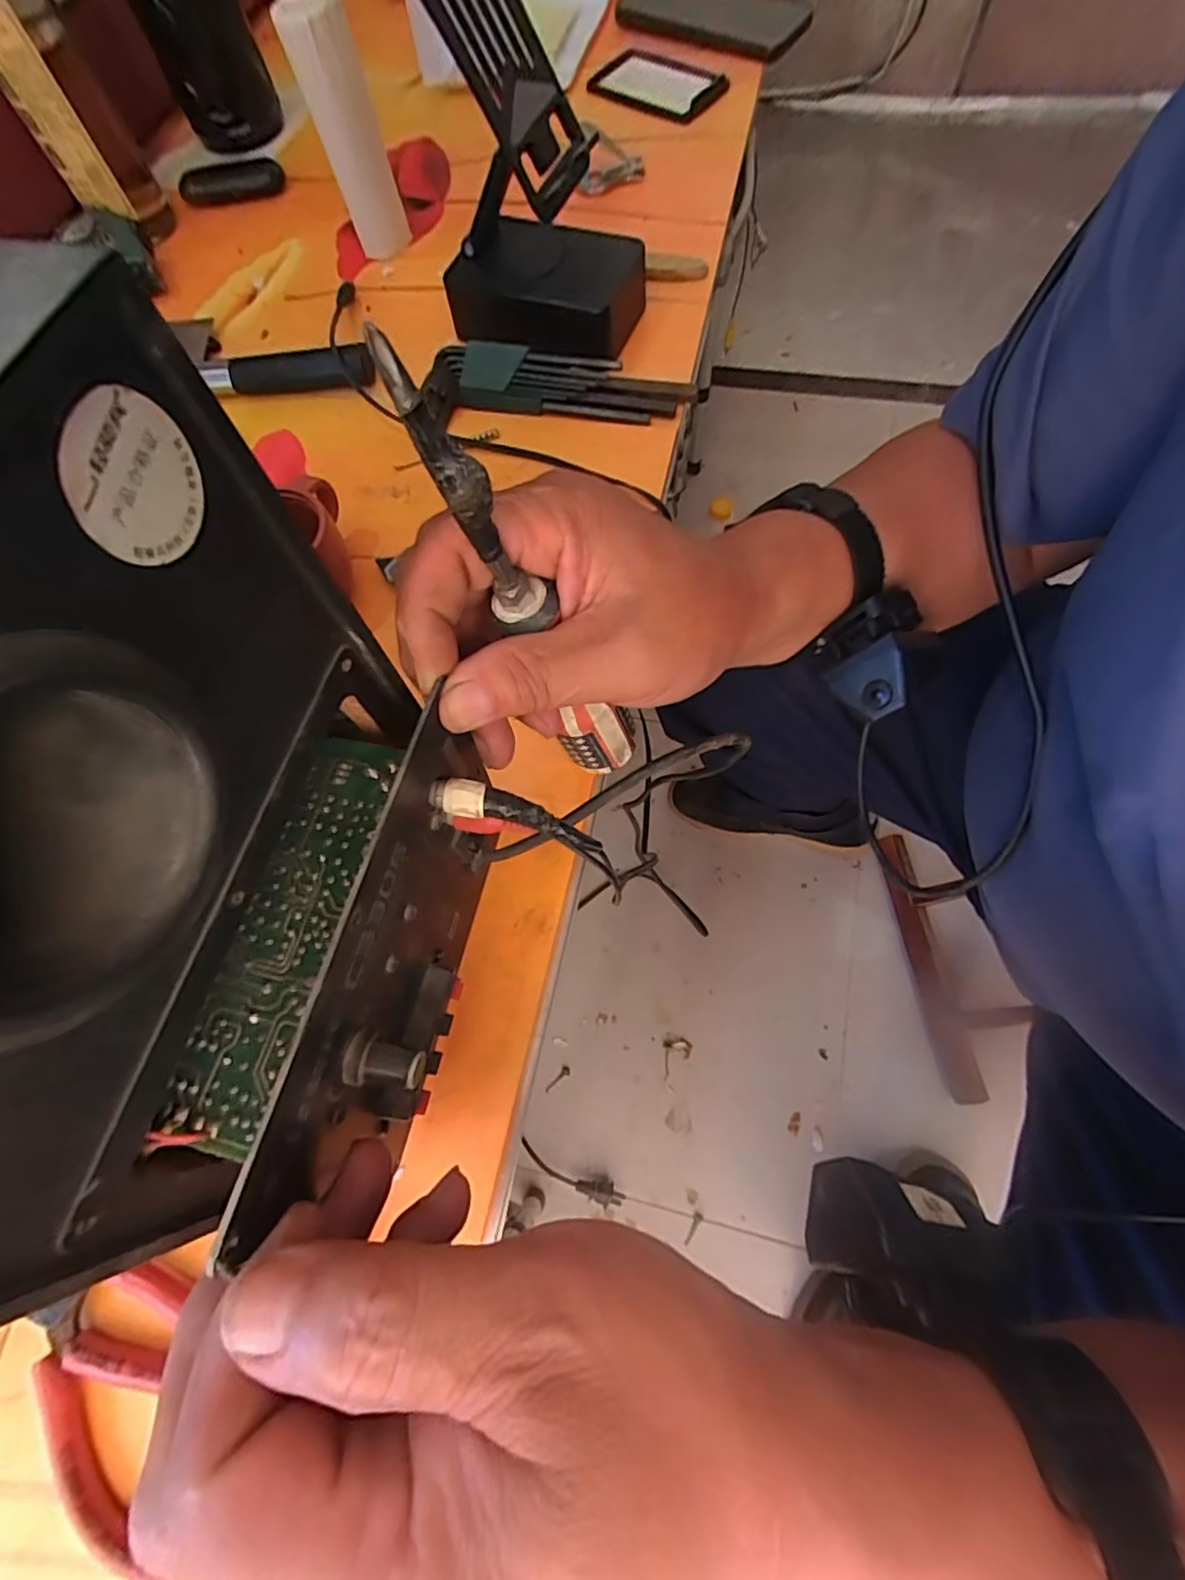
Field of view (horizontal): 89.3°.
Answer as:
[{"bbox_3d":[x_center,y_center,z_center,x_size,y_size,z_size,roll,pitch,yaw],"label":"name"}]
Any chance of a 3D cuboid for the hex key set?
[{"bbox_3d":[-0.022,-0.260,0.384,0.168,0.025,0.039,3,68,4],"label":"hex key set"}]

